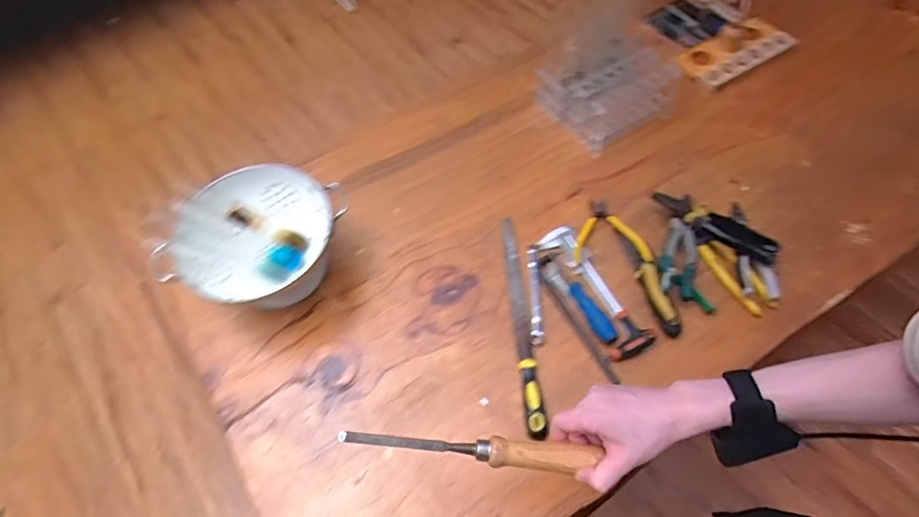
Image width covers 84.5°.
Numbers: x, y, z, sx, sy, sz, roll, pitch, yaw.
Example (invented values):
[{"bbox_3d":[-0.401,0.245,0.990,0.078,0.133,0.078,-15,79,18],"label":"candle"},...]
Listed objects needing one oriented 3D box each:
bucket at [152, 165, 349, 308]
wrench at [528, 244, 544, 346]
[{"bbox_3d":[-0.291,-0.021,0.757,0.207,0.121,0.214,17,64,13],"label":"bucket"},{"bbox_3d":[0.116,0.050,0.768,0.018,0.008,0.162,-1,61,4],"label":"wrench"}]

